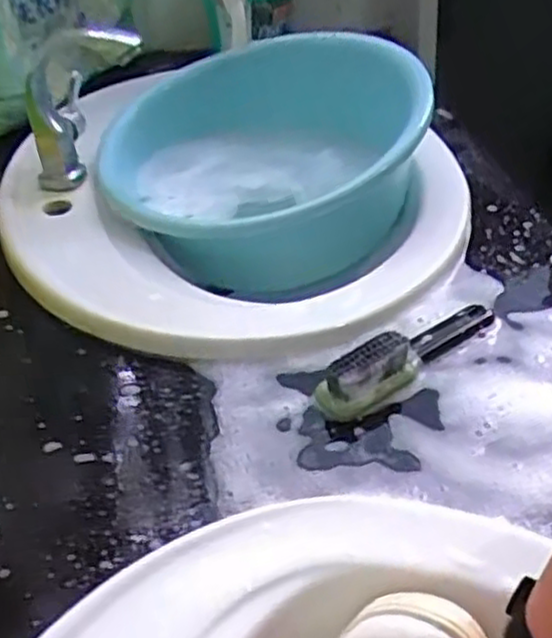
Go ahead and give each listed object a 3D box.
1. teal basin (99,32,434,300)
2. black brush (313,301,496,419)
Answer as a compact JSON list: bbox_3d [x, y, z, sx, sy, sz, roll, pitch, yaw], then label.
[{"bbox_3d":[-0.006,-0.154,0.773,0.293,0.165,0.307,0,38,0],"label":"teal basin"},{"bbox_3d":[0.099,0.017,0.564,0.168,0.034,0.040,-29,46,-32],"label":"black brush"}]

